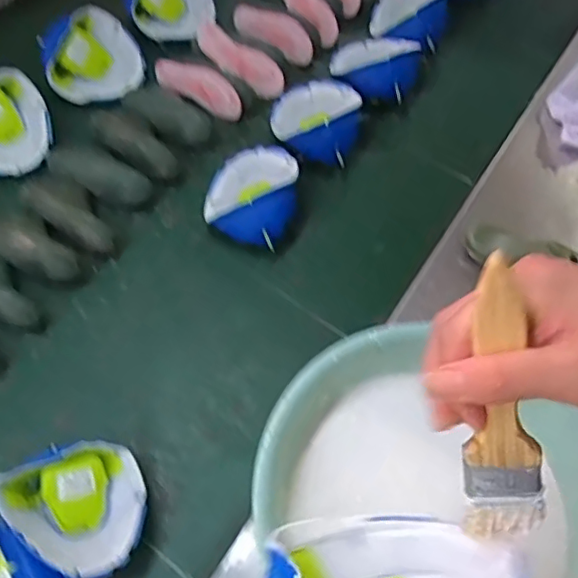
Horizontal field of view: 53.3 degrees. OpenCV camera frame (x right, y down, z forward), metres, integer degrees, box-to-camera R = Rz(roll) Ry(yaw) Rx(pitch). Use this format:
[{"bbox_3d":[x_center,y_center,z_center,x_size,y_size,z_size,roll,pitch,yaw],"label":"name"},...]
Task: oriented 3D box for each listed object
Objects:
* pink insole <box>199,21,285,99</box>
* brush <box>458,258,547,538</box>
[{"bbox_3d":[-0.071,-0.336,0.843,0.149,0.050,0.026,34,68,0],"label":"pink insole"},{"bbox_3d":[0.101,0.059,0.265,0.036,0.158,0.008,0,29,14],"label":"brush"}]

